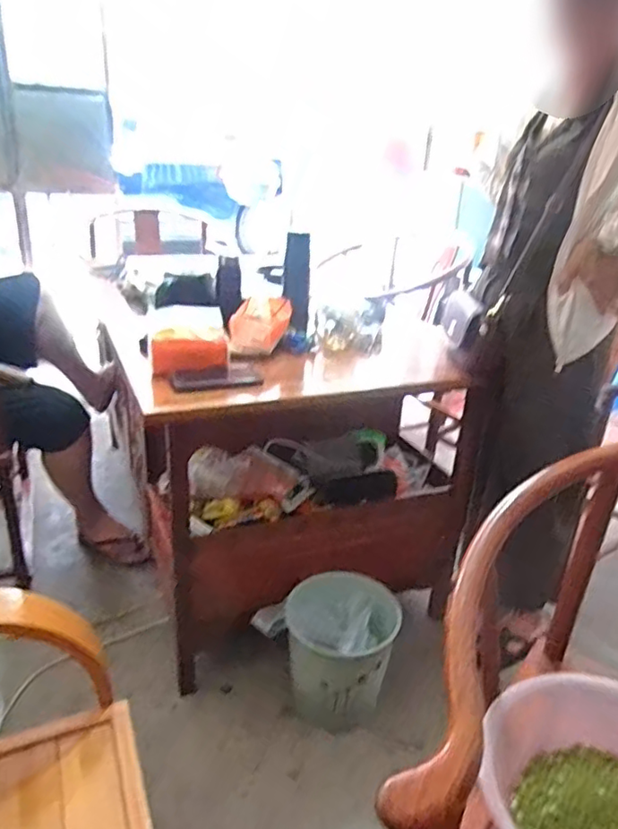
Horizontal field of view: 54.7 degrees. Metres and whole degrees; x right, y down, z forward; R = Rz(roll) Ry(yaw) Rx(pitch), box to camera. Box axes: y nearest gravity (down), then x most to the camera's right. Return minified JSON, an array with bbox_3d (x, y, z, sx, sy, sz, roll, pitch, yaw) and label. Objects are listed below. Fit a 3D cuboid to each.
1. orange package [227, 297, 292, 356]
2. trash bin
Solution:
[{"bbox_3d":[-0.099,-0.184,1.226,0.116,0.087,0.118,4,25,1],"label":"orange package"},{"bbox_3d":[0.058,0.496,1.241,0.219,0.248,0.216,3,25,-1],"label":"trash bin"}]

